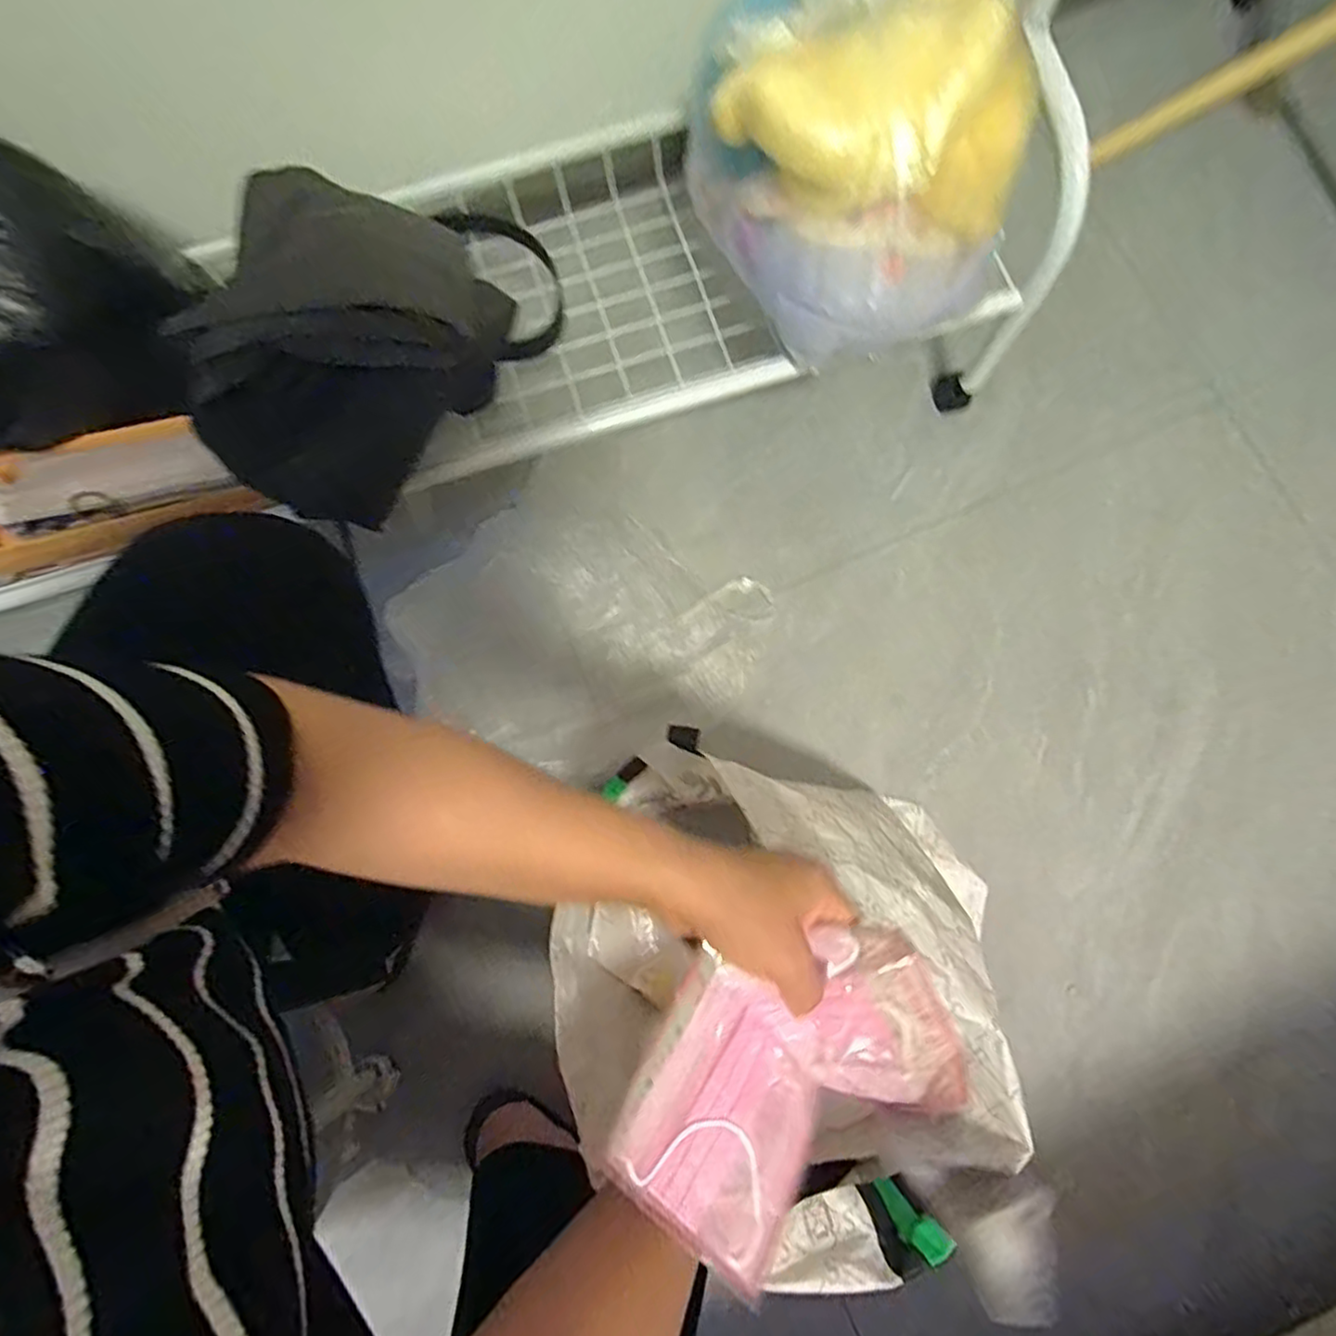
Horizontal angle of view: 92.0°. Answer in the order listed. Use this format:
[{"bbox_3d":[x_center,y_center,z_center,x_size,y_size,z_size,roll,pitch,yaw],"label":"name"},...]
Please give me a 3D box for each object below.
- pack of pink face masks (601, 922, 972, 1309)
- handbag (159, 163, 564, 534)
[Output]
[{"bbox_3d":[0.057,0.202,0.332,0.111,0.063,0.171,44,83,8],"label":"pack of pink face masks"},{"bbox_3d":[-0.237,-0.247,0.482,0.171,0.103,0.258,42,83,8],"label":"handbag"}]

